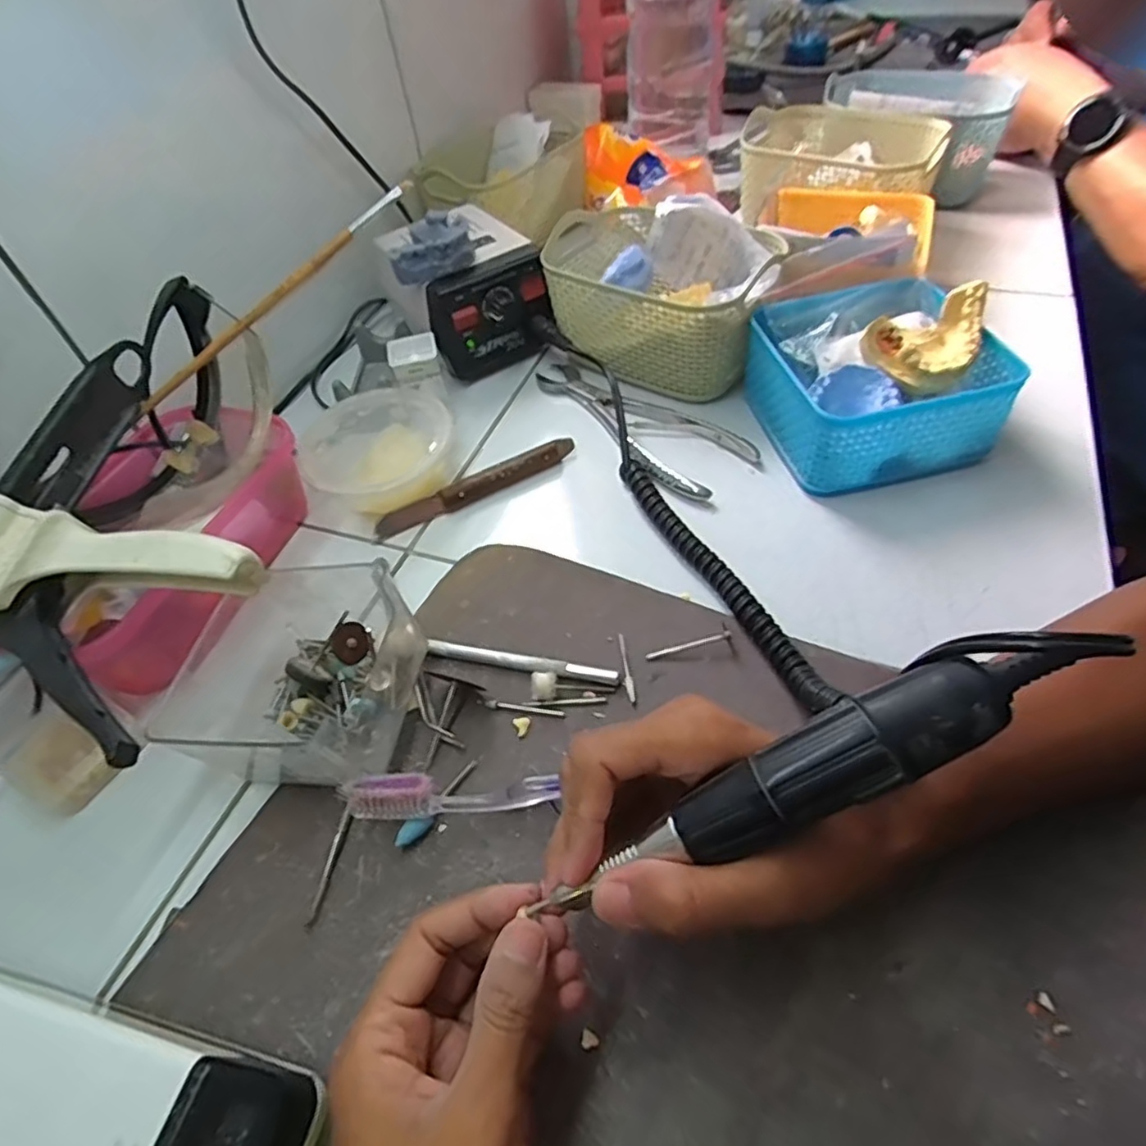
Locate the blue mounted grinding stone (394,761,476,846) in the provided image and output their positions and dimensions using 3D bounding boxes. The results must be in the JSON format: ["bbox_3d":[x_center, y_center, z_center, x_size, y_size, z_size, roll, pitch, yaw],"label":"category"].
[{"bbox_3d":[-0.064,0.108,0.311,0.008,0.010,0.051,28,59,25],"label":"blue mounted grinding stone"}]

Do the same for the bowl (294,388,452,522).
[{"bbox_3d":[-0.131,-0.083,0.453,0.091,0.047,0.090,-3,51,4],"label":"bowl"}]

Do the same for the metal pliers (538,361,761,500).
[{"bbox_3d":[0.042,-0.114,0.477,0.064,0.008,0.186,-35,56,-21],"label":"metal pliers"}]

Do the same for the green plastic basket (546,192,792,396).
[{"bbox_3d":[0.063,-0.210,0.501,0.172,0.090,0.117,28,59,25],"label":"green plastic basket"}]

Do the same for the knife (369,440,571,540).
[{"bbox_3d":[-0.065,-0.060,0.447,0.145,0.016,0.012,-25,53,-13],"label":"knife"}]

